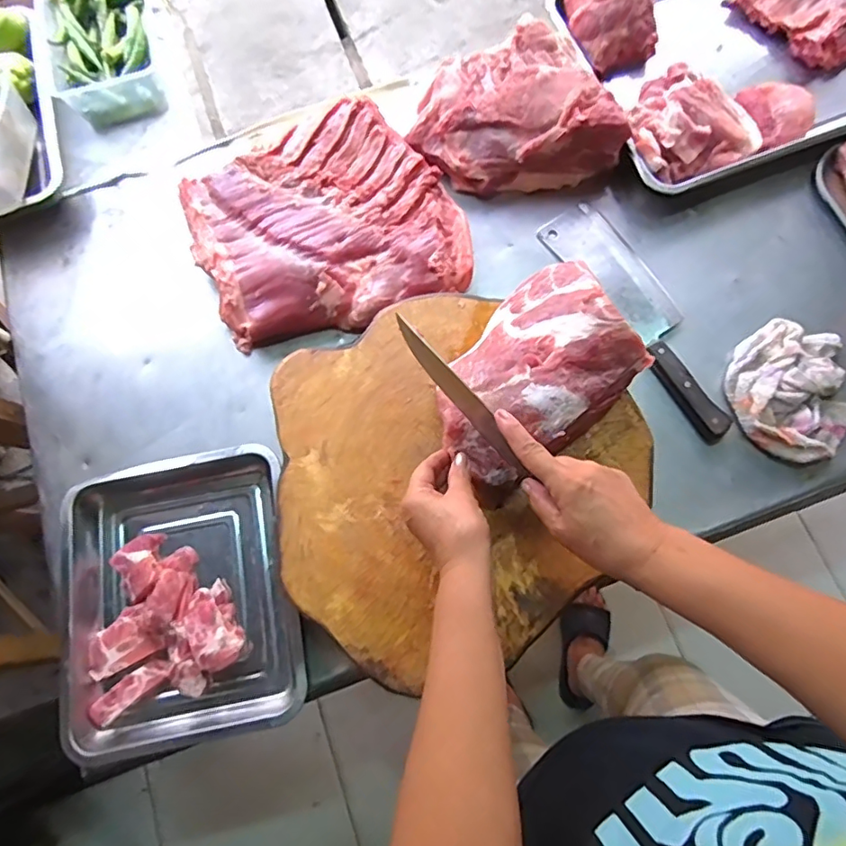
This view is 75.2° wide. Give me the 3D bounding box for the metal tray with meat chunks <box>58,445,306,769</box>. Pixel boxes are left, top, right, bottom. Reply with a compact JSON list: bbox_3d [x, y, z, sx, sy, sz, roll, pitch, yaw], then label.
[{"bbox_3d":[-0.276,0.196,0.628,0.260,0.044,0.309,-10,75,-2],"label":"metal tray with meat chunks"}]

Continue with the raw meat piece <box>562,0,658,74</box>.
[{"bbox_3d":[0.277,-0.600,0.801,0.126,0.075,0.128,0,75,1],"label":"raw meat piece"}]

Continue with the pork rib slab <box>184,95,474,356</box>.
[{"bbox_3d":[-0.131,-0.271,0.745,0.342,0.054,0.307,-20,76,-4],"label":"pork rib slab"}]

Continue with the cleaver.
[{"bbox_3d":[0.290,-0.150,0.714,0.088,0.025,0.355,-32,77,-7],"label":"cleaver"}]

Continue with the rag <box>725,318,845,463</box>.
[{"bbox_3d":[0.456,-0.045,0.670,0.152,0.036,0.181,-9,75,-2],"label":"rag"}]

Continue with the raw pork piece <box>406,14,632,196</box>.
[{"bbox_3d":[0.119,-0.429,0.761,0.270,0.082,0.218,-18,76,-4],"label":"raw pork piece"}]

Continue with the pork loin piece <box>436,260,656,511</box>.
[{"bbox_3d":[0.113,-0.055,0.562,0.235,0.084,0.156,-40,78,-9],"label":"pork loin piece"}]

